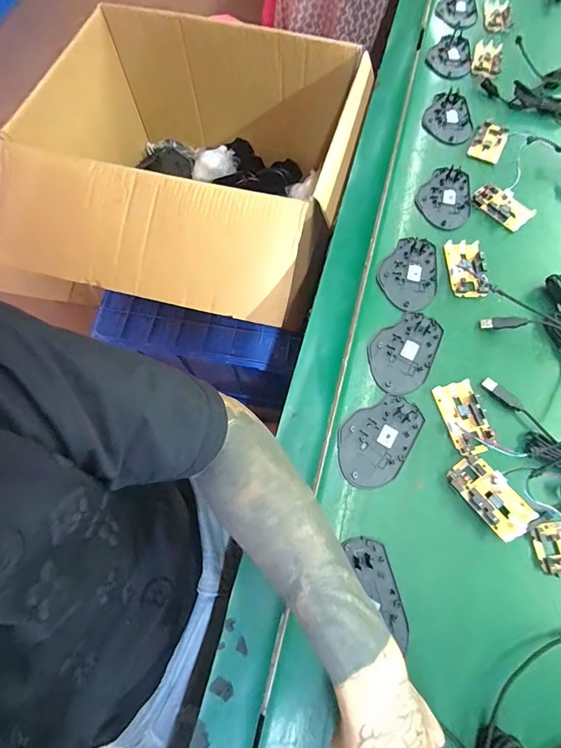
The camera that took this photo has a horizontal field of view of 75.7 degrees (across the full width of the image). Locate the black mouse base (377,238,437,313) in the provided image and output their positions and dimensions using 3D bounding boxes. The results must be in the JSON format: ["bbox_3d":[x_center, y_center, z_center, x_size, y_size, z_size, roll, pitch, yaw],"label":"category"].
[{"bbox_3d":[0.165,-0.131,0.467,0.072,0.006,0.109,15,69,3],"label":"black mouse base"}]

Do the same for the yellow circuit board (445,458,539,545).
[{"bbox_3d":[0.212,0.123,0.365,0.047,0.018,0.078,-33,74,-14],"label":"yellow circuit board"}]

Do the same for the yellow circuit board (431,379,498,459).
[{"bbox_3d":[0.204,0.047,0.396,0.043,0.014,0.078,-13,71,-7],"label":"yellow circuit board"}]

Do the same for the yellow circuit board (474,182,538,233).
[{"bbox_3d":[0.312,-0.236,0.508,0.048,0.011,0.079,-39,76,-15],"label":"yellow circuit board"}]

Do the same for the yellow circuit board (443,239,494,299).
[{"bbox_3d":[0.241,-0.138,0.467,0.045,0.013,0.081,-1,69,-3],"label":"yellow circuit board"}]

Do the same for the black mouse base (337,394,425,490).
[{"bbox_3d":[0.105,0.068,0.389,0.070,0.006,0.108,32,71,9],"label":"black mouse base"}]

